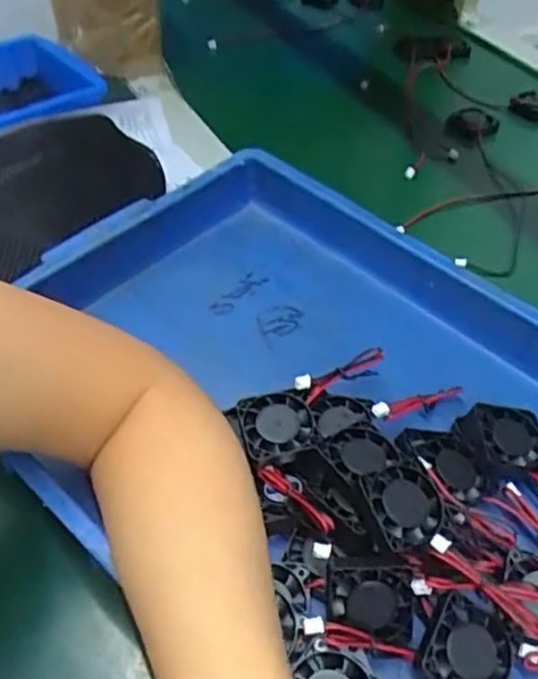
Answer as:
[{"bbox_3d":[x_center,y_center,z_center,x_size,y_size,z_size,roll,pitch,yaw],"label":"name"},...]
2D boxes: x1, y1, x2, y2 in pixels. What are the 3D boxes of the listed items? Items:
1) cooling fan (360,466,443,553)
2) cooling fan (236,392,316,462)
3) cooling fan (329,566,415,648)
[{"bbox_3d":[0.067,0.083,0.334,0.038,0.007,0.039,-20,69,-28],"label":"cooling fan"},{"bbox_3d":[0.006,0.048,0.379,0.040,0.013,0.036,-7,47,-12],"label":"cooling fan"},{"bbox_3d":[0.049,0.123,0.319,0.041,0.037,0.016,4,6,-5],"label":"cooling fan"}]

